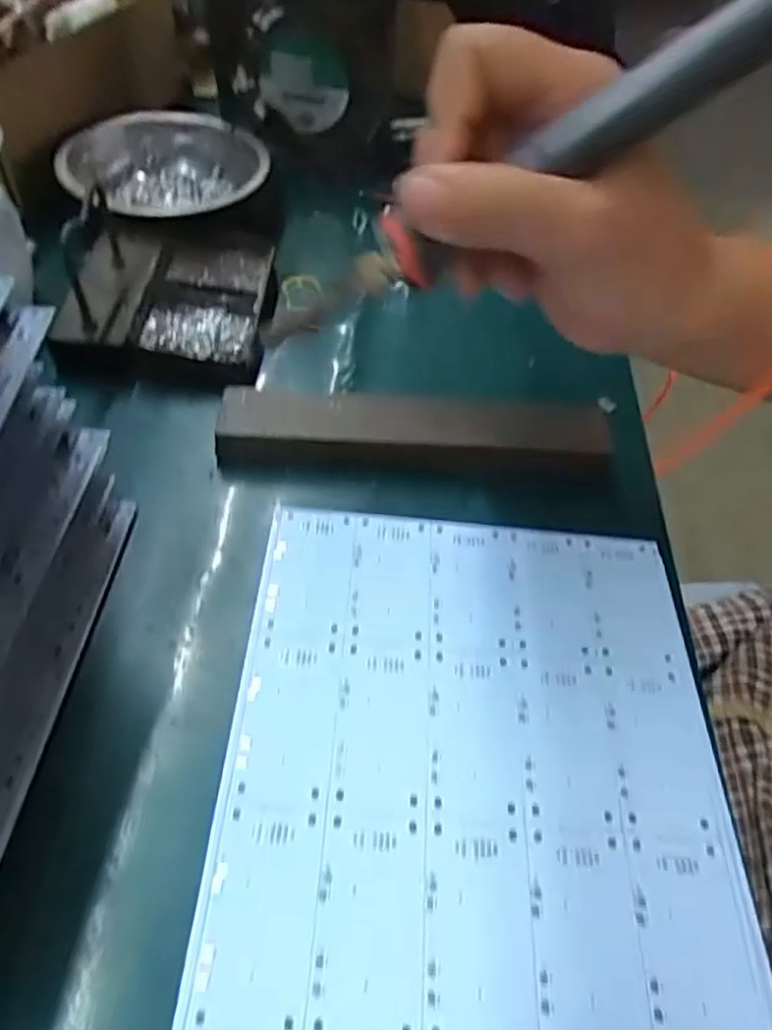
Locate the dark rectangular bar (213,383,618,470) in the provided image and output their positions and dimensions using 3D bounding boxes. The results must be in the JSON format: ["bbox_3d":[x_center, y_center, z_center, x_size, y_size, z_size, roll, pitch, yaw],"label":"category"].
[{"bbox_3d":[0.016,-0.039,0.337,0.191,0.027,0.038,0,51,-5],"label":"dark rectangular bar"}]

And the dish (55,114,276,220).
[{"bbox_3d":[-0.141,-0.219,0.439,0.125,0.030,0.113,-17,54,-18],"label":"dish"}]

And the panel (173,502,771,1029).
[{"bbox_3d":[0.030,0.098,0.221,0.166,0.004,0.233,5,52,-1],"label":"panel"}]

